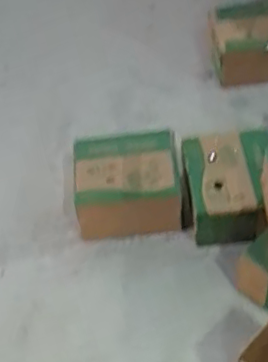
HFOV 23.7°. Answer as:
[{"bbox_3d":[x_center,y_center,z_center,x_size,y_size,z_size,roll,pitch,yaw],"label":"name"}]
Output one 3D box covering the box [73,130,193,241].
[{"bbox_3d":[-0.011,0.003,1.441,0.246,0.135,0.185,-8,49,-1],"label":"box"}]

